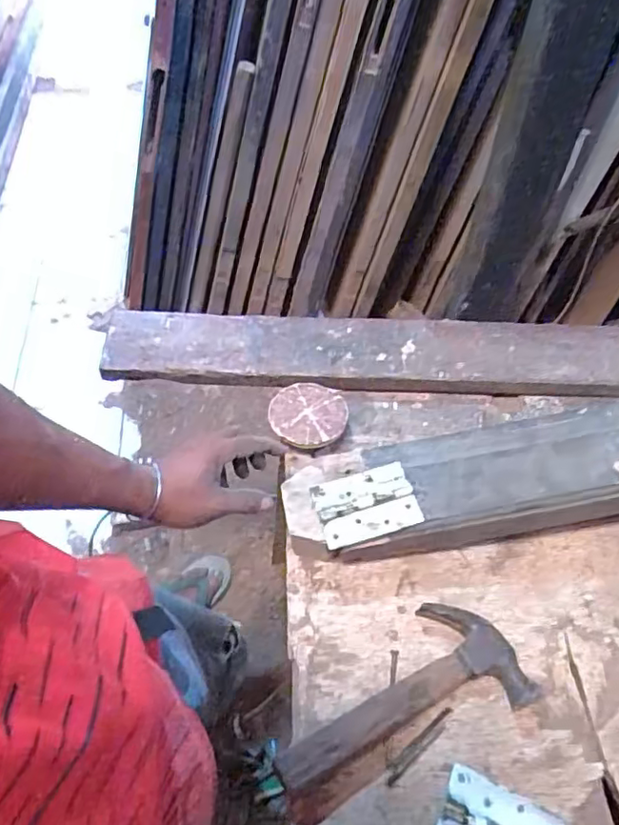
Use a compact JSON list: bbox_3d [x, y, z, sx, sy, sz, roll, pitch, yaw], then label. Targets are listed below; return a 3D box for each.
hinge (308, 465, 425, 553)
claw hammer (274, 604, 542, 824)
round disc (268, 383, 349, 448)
[{"bbox_3d":[0.057,0.092,0.603,0.096,0.008,0.069,-15,58,-6],"label":"hinge"},{"bbox_3d":[0.077,0.255,0.542,0.241,0.034,0.113,-19,57,-17],"label":"claw hammer"},{"bbox_3d":[-0.002,0.002,0.711,0.089,0.014,0.085,2,53,-2],"label":"round disc"}]

